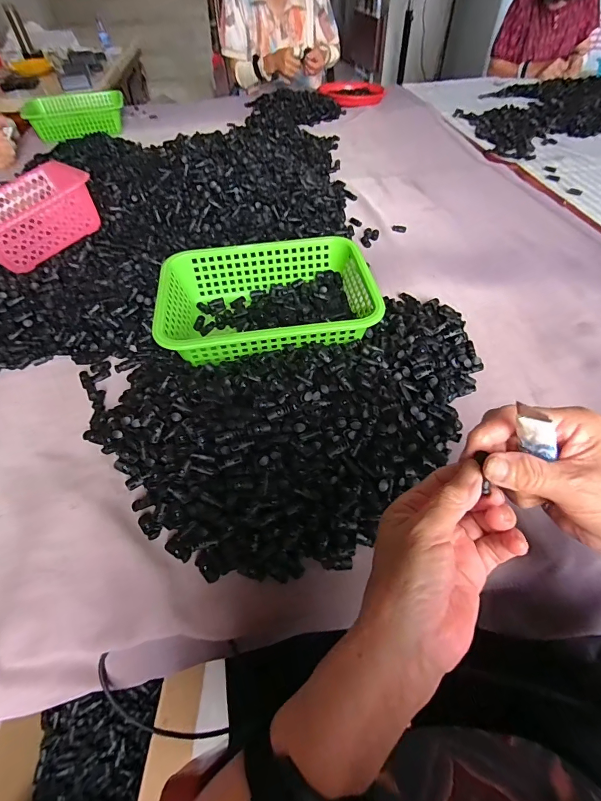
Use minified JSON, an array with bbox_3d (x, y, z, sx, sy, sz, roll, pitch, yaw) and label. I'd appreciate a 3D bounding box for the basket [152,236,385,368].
[{"bbox_3d":[-0.049,-0.146,0.569,0.287,0.075,0.202,-7,49,-5],"label":"basket"}]

